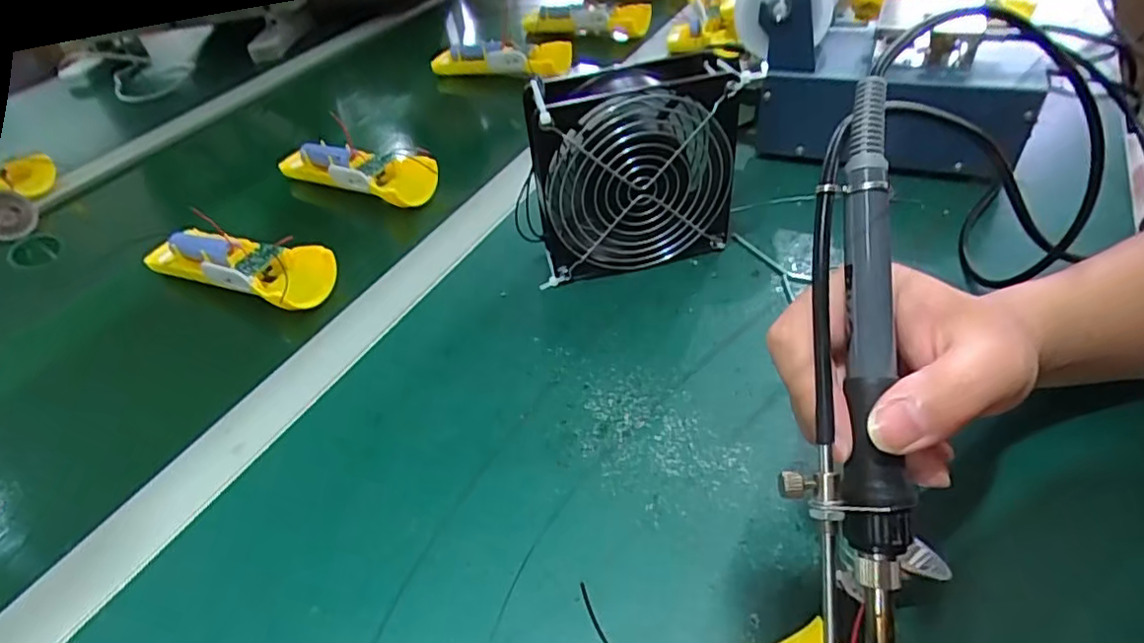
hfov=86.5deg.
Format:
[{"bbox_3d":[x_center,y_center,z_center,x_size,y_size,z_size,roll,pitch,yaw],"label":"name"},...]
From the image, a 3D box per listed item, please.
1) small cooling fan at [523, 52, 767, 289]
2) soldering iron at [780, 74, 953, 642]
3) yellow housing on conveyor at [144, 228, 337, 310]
[{"bbox_3d":[0.039,-0.090,0.379,0.124,0.125,0.049,-7,43,0],"label":"small cooling fan"},{"bbox_3d":[0.089,0.028,0.193,0.040,0.023,0.208,1,85,8],"label":"soldering iron"},{"bbox_3d":[-0.242,-0.044,0.443,0.156,0.027,0.050,16,47,22],"label":"yellow housing on conveyor"}]

